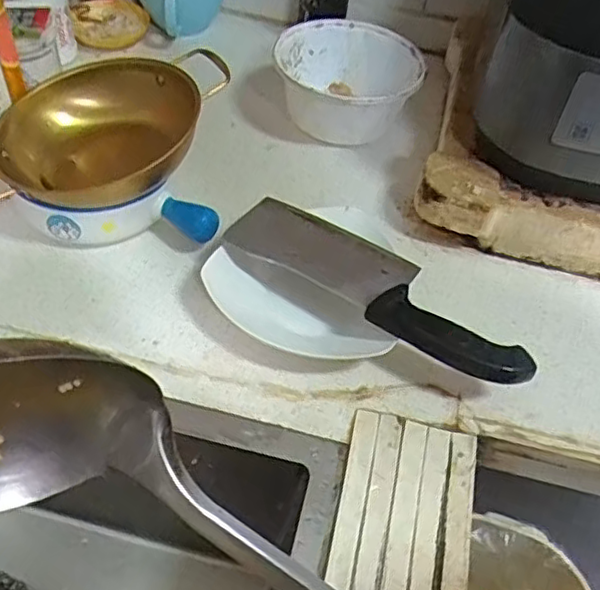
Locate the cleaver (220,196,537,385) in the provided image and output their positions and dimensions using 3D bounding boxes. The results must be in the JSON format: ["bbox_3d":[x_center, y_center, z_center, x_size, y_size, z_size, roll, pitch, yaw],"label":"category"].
[{"bbox_3d":[0.067,-0.013,0.532,0.266,0.017,0.081,28,53,19],"label":"cleaver"}]

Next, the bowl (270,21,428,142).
[{"bbox_3d":[0.052,-0.238,0.733,0.154,0.078,0.160,2,49,-2],"label":"bowl"}]

